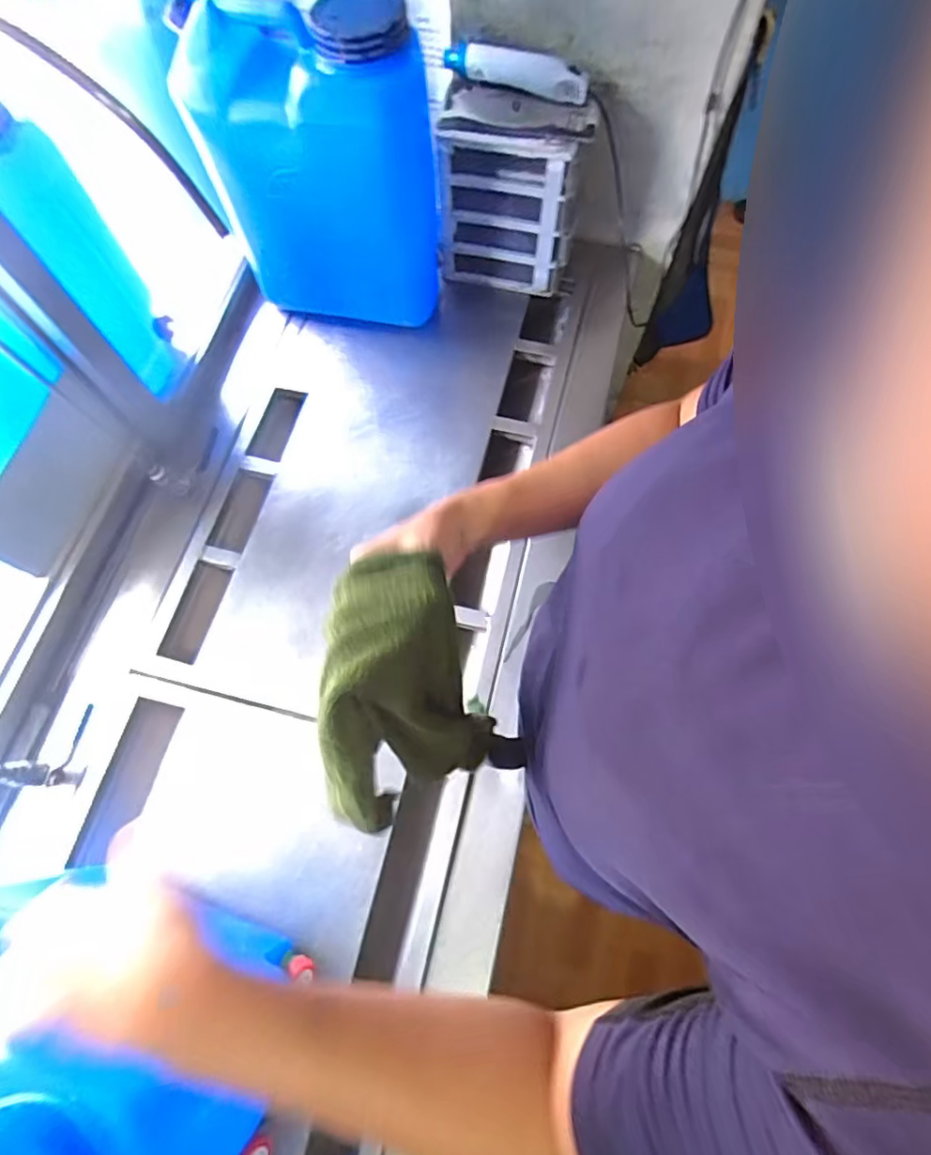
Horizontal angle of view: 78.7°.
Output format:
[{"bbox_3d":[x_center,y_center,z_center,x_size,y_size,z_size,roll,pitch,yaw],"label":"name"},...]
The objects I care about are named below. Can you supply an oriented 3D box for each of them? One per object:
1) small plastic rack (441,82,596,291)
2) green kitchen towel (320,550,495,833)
[{"bbox_3d":[0.079,-0.645,0.988,0.235,0.282,0.132,6,70,4],"label":"small plastic rack"},{"bbox_3d":[-0.039,0.088,0.409,0.106,0.151,0.169,6,70,4],"label":"green kitchen towel"}]

